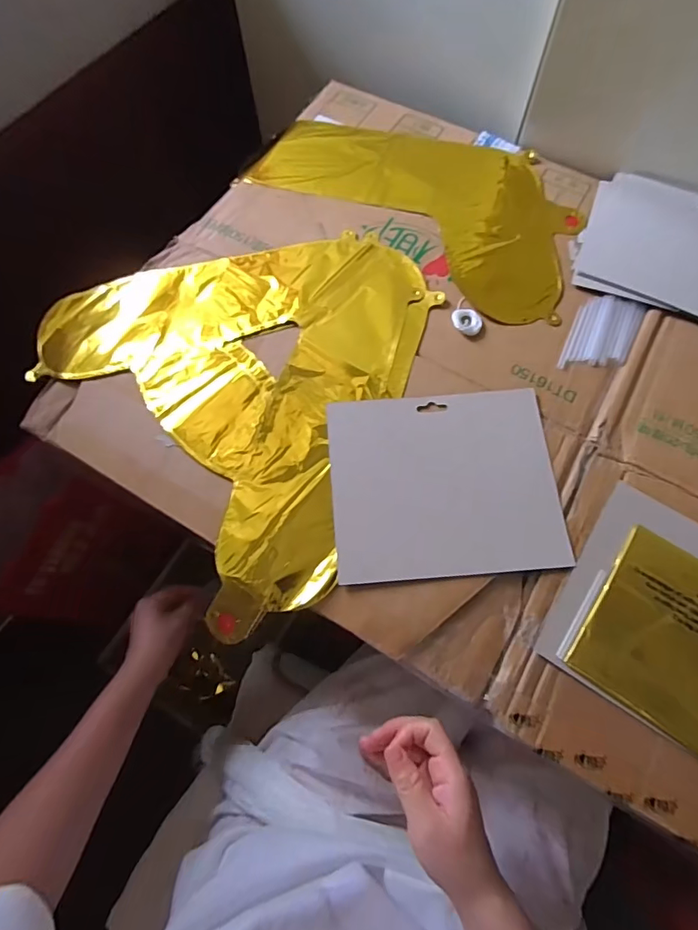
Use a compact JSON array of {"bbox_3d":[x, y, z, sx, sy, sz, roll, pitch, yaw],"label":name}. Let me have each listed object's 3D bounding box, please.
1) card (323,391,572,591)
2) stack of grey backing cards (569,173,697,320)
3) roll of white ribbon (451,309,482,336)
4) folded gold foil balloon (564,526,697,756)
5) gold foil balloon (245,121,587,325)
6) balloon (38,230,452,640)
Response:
[{"bbox_3d":[0.082,0.014,0.416,0.189,0.006,0.160,-4,70,-2],"label":"card"},{"bbox_3d":[0.352,-0.222,0.504,0.208,0.012,0.174,25,72,10],"label":"stack of grey backing cards"},{"bbox_3d":[0.116,-0.141,0.476,0.030,0.009,0.025,14,70,6],"label":"roll of white ribbon"},{"bbox_3d":[0.263,0.138,0.367,0.150,0.011,0.131,32,73,12],"label":"folded gold foil balloon"},{"bbox_3d":[0.066,-0.290,0.540,0.362,0.010,0.226,17,70,8],"label":"gold foil balloon"},{"bbox_3d":[-0.071,-0.096,0.460,0.343,0.013,0.383,-37,73,-12],"label":"balloon"}]

